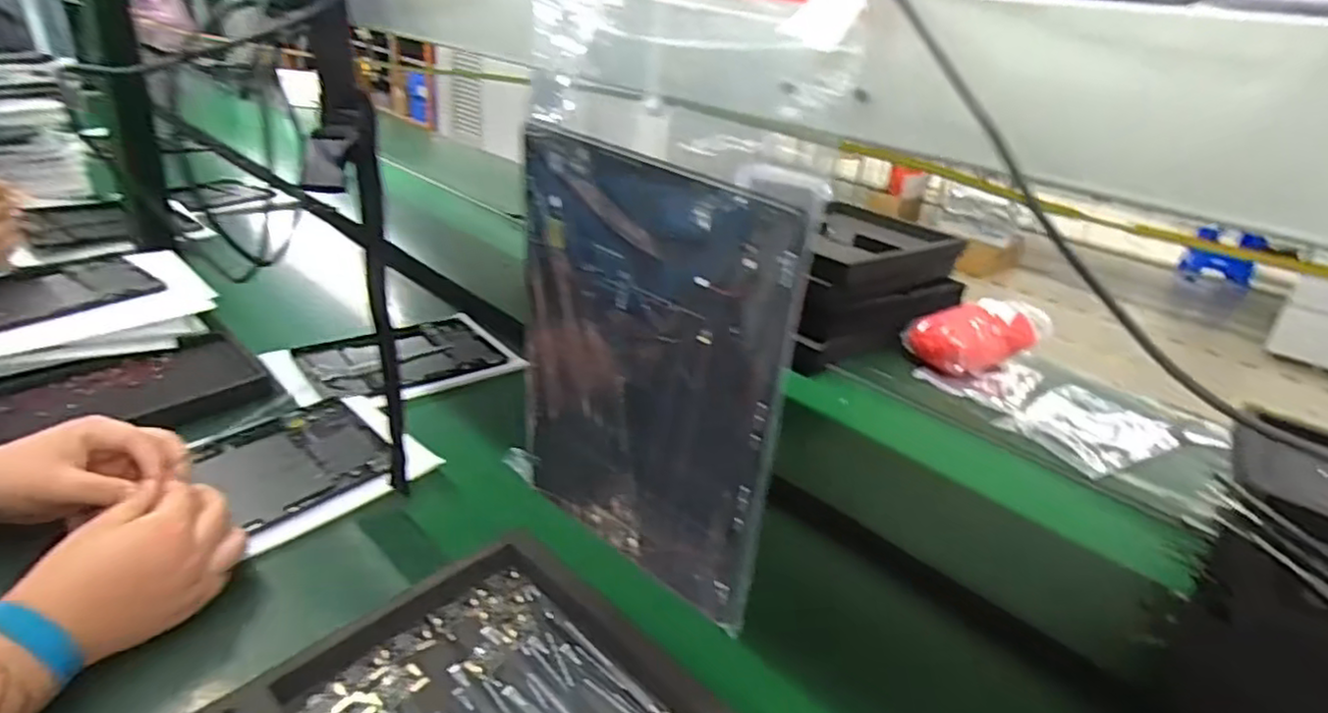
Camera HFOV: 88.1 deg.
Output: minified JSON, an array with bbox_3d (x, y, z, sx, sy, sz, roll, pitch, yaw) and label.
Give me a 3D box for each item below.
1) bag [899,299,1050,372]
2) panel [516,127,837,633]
[{"bbox_3d":[0.492,-0.034,1.093,0.206,0.101,0.114,-7,30,-28],"label":"bag"},{"bbox_3d":[-0.016,0.015,0.348,0.159,0.243,0.011,26,38,30],"label":"panel"}]

